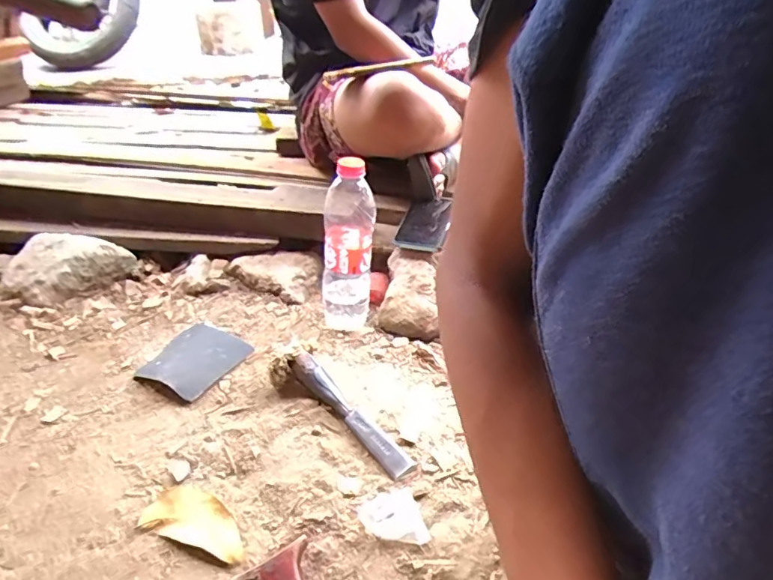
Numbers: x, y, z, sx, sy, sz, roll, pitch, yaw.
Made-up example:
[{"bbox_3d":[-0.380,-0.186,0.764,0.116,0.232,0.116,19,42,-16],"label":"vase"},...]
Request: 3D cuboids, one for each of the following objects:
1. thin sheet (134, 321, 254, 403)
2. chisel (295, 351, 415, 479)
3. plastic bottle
[{"bbox_3d":[-0.243,0.079,0.654,0.113,0.021,0.115,17,38,25],"label":"thin sheet"},{"bbox_3d":[-0.038,0.130,0.554,0.027,0.025,0.172,-27,54,-33],"label":"chisel"},{"bbox_3d":[-0.051,-0.056,0.669,0.072,0.222,0.060,-2,34,-1],"label":"plastic bottle"}]

